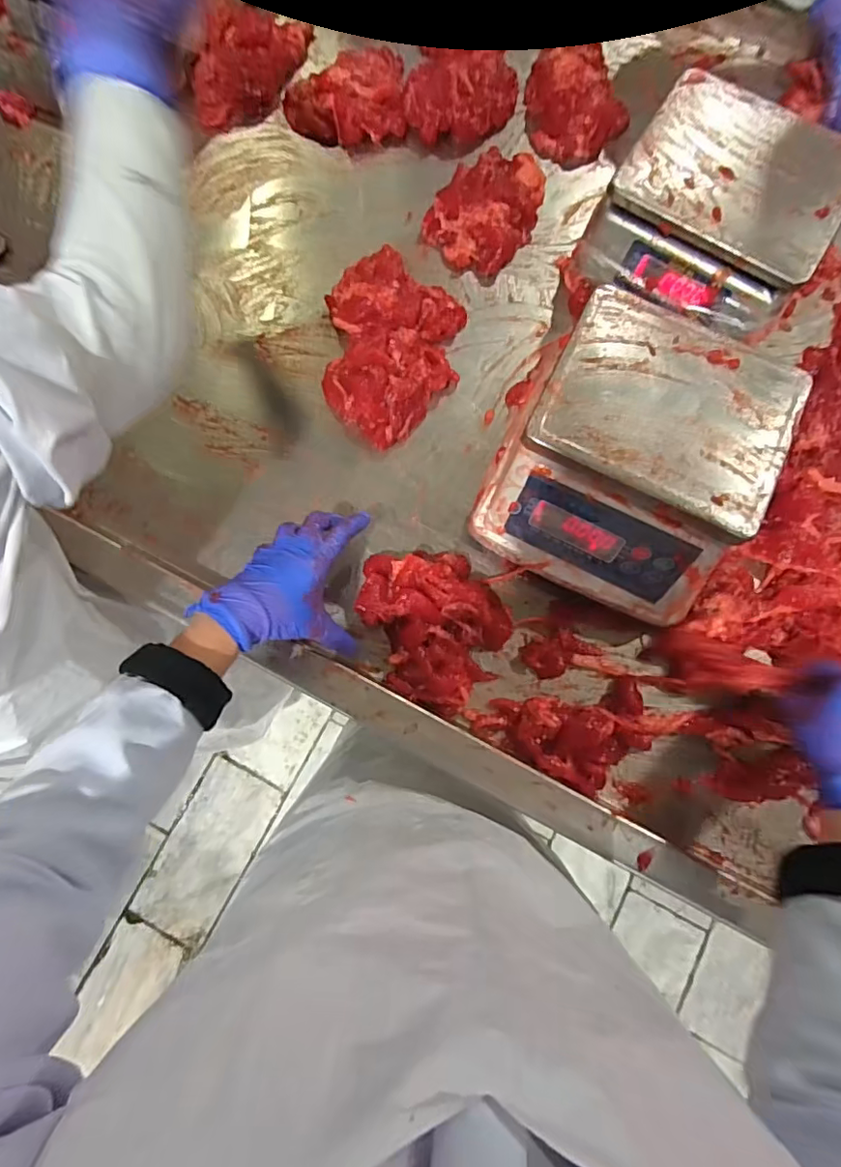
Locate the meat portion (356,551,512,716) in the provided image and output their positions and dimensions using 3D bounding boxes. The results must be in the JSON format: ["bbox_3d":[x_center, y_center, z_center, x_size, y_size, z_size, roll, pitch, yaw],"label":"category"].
[{"bbox_3d":[0.007,0.036,0.544,0.157,0.050,0.139,34,81,7],"label":"meat portion"}]

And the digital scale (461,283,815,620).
[{"bbox_3d":[0.198,-0.117,0.522,0.220,0.135,0.240,26,80,6],"label":"digital scale"}]

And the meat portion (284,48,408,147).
[{"bbox_3d":[-0.099,-0.637,0.707,0.155,0.040,0.124,-4,79,0],"label":"meat portion"}]

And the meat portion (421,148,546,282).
[{"bbox_3d":[0.088,-0.470,0.668,0.116,0.038,0.179,36,82,7],"label":"meat portion"}]

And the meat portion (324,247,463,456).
[{"bbox_3d":[-0.031,-0.269,0.615,0.149,0.063,0.224,0,79,1],"label":"meat portion"}]

